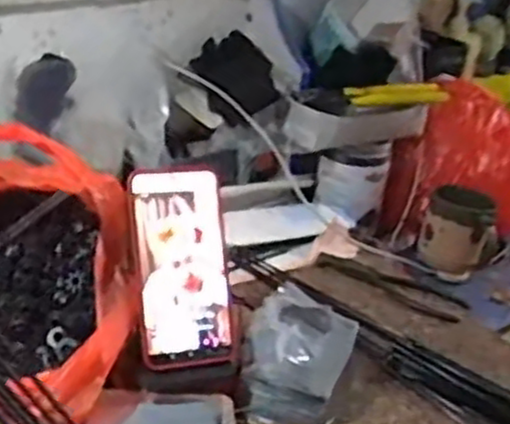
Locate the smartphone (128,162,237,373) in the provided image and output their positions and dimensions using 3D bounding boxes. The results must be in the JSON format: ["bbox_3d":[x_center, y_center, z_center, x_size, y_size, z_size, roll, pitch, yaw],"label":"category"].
[{"bbox_3d":[-0.061,0.044,0.646,0.077,0.161,0.018,-5,-4,-22],"label":"smartphone"}]

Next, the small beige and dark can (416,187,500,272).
[{"bbox_3d":[0.267,0.024,1.011,0.095,0.094,0.086,17,30,17],"label":"small beige and dark can"}]

